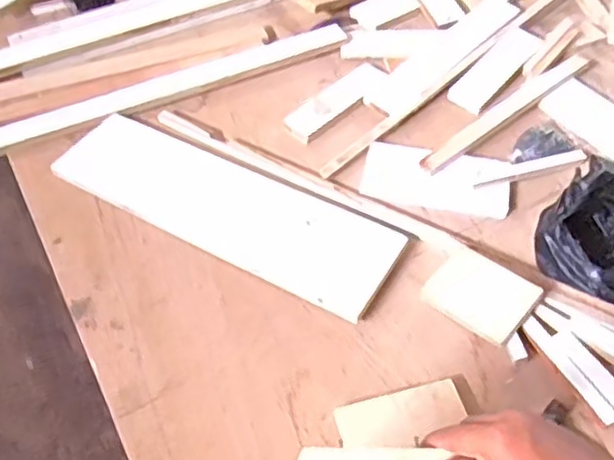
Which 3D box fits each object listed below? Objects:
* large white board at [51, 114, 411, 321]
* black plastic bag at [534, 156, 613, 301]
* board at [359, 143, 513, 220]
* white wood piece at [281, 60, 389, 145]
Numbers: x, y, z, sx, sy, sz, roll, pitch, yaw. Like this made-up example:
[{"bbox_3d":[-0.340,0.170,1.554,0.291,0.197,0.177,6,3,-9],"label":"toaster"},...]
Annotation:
[{"bbox_3d":[-0.124,-0.040,0.971,0.540,0.021,0.158,24,58,19],"label":"large white board"},{"bbox_3d":[0.412,0.002,0.883,0.172,0.085,0.173,31,60,23],"label":"black plastic bag"},{"bbox_3d":[0.199,-0.080,0.992,0.222,0.021,0.109,9,54,9],"label":"board"},{"bbox_3d":[0.054,-0.232,1.137,0.069,0.014,0.230,37,63,25],"label":"white wood piece"}]

